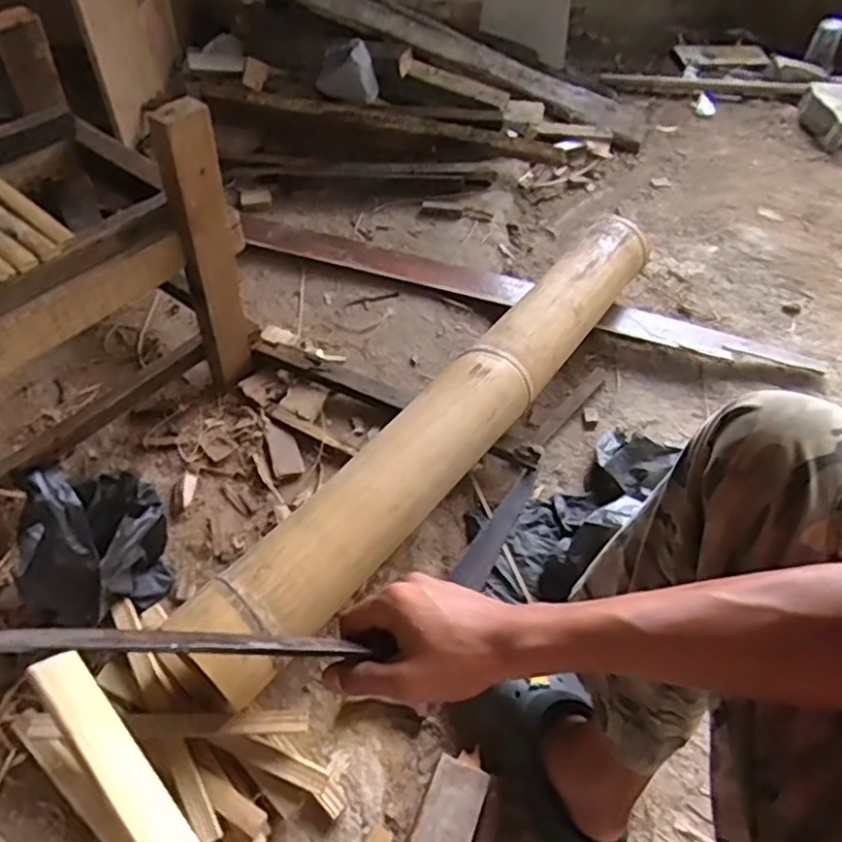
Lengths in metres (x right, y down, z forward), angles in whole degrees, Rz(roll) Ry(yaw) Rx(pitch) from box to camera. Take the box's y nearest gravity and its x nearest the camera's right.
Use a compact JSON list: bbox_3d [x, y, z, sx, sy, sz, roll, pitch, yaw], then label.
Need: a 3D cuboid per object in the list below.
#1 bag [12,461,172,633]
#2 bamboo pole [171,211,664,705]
[{"bbox_3d":[-0.343,0.126,0.698,0.105,0.248,0.174,3,51,-4],"label":"bag"},{"bbox_3d":[0.073,-0.010,0.908,0.123,0.129,0.937,33,56,21],"label":"bamboo pole"}]

